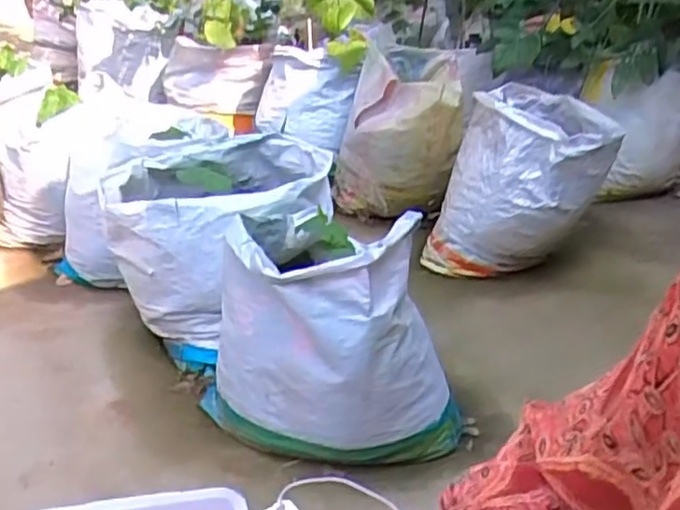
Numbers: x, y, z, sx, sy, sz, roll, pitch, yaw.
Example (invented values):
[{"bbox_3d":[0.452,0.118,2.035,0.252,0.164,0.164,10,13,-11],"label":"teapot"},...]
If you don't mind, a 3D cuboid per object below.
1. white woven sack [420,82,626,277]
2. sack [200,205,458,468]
[{"bbox_3d":[0.463,-0.182,1.796,0.393,0.410,0.360,11,27,13],"label":"white woven sack"},{"bbox_3d":[-0.016,0.130,1.162,0.324,0.410,0.328,-12,31,-32],"label":"sack"}]

